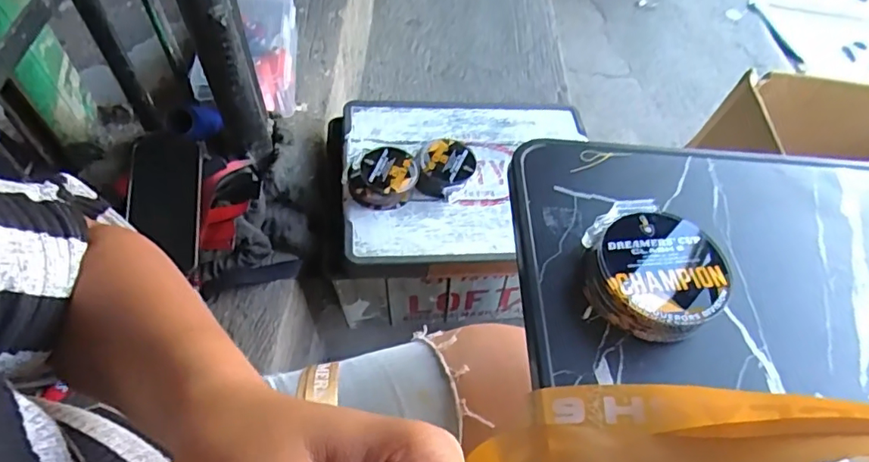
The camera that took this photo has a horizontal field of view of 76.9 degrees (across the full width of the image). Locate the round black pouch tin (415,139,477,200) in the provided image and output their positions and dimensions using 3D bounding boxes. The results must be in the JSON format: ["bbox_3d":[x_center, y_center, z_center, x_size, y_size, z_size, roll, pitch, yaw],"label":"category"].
[{"bbox_3d":[0.015,-0.083,0.741,0.077,0.045,0.083,11,56,5],"label":"round black pouch tin"}]

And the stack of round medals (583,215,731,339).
[{"bbox_3d":[0.130,0.024,0.319,0.077,0.025,0.071,-34,64,-23],"label":"stack of round medals"}]

